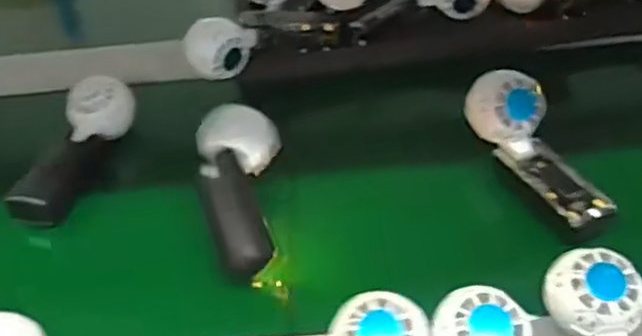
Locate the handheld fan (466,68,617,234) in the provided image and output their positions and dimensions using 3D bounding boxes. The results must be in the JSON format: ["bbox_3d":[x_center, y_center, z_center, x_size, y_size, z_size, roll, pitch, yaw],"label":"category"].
[{"bbox_3d":[0.183,-0.015,0.581,0.049,0.047,0.153,-24,69,-18],"label":"handheld fan"}]

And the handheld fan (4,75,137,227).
[{"bbox_3d":[-0.237,-0.018,0.652,0.045,0.066,0.166,8,44,16],"label":"handheld fan"}]

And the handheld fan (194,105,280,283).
[{"bbox_3d":[-0.069,0.016,0.579,0.067,0.042,0.150,-7,68,0],"label":"handheld fan"}]

